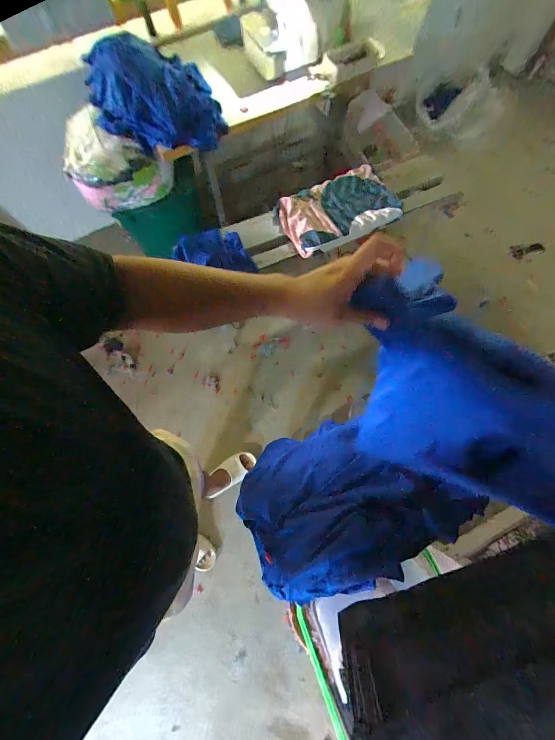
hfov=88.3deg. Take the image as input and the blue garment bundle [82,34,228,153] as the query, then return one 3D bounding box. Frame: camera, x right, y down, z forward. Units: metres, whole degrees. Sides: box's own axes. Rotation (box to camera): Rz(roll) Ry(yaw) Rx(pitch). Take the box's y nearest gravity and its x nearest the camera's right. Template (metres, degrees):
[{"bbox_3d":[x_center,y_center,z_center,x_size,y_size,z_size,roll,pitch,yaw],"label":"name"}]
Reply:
[{"bbox_3d":[-0.426,-0.899,0.933,0.482,0.208,0.209,27,76,10],"label":"blue garment bundle"}]

